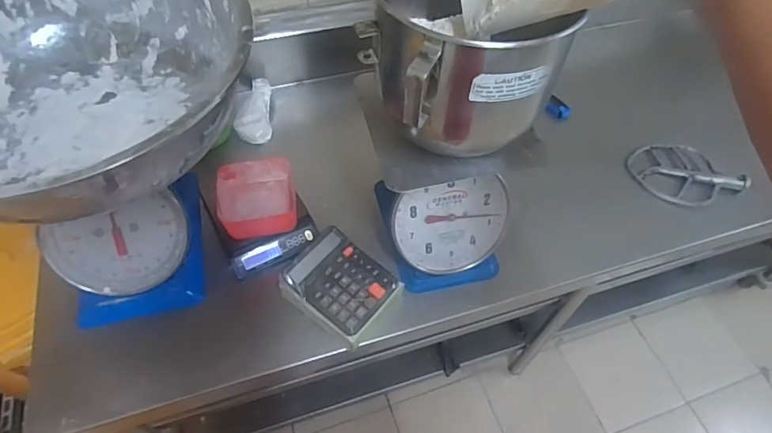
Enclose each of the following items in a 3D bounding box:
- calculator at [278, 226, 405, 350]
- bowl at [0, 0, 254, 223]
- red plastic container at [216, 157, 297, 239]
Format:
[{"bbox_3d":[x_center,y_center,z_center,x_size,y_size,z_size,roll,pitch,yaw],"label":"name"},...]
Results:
[{"bbox_3d":[-0.069,0.112,0.771,0.159,0.061,0.135,29,59,18],"label":"calculator"},{"bbox_3d":[-0.374,-0.155,0.584,0.422,0.145,0.423,1,55,-1],"label":"bowl"},{"bbox_3d":[-0.219,-0.028,0.835,0.127,0.063,0.133,-9,56,-8],"label":"red plastic container"}]

